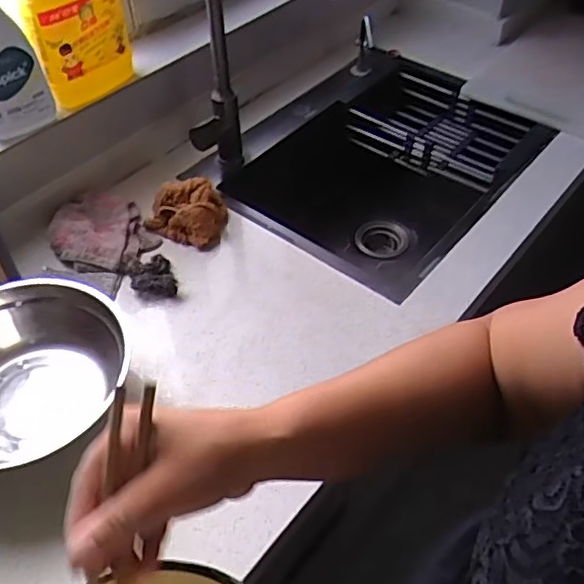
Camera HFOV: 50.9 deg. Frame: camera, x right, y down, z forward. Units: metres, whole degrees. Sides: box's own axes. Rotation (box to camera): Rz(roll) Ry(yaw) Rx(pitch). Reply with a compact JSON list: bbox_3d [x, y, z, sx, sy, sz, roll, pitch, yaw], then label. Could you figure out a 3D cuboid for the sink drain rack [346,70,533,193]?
[{"bbox_3d":[0.280,-0.306,1.178,0.291,0.108,0.156,25,54,21],"label":"sink drain rack"}]

